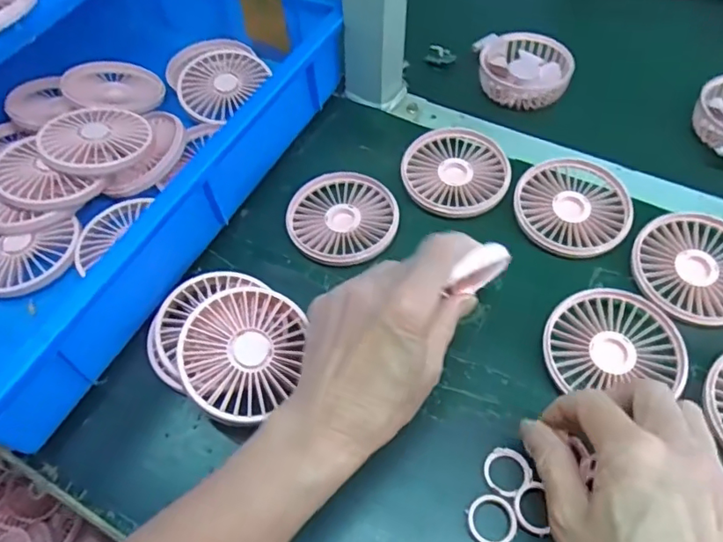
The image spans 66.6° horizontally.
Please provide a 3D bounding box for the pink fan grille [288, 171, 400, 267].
[{"bbox_3d":[-0.015,-0.045,0.449,0.086,0.010,0.091,-1,55,1],"label":"pink fan grille"}]

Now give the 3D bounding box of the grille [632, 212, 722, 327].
[{"bbox_3d":[0.245,-0.006,0.399,0.087,0.011,0.084,5,55,5],"label":"grille"}]

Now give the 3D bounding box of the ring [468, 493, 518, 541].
[{"bbox_3d":[0.076,0.145,0.319,0.027,0.008,0.028,-1,55,1],"label":"ring"}]

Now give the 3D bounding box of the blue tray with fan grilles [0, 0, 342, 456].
[{"bbox_3d":[-0.214,-0.105,0.449,0.255,0.081,0.444,22,59,16],"label":"blue tray with fan grilles"}]

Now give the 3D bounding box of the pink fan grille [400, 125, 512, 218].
[{"bbox_3d":[0.080,-0.085,0.466,0.086,0.012,0.093,-1,55,1],"label":"pink fan grille"}]

